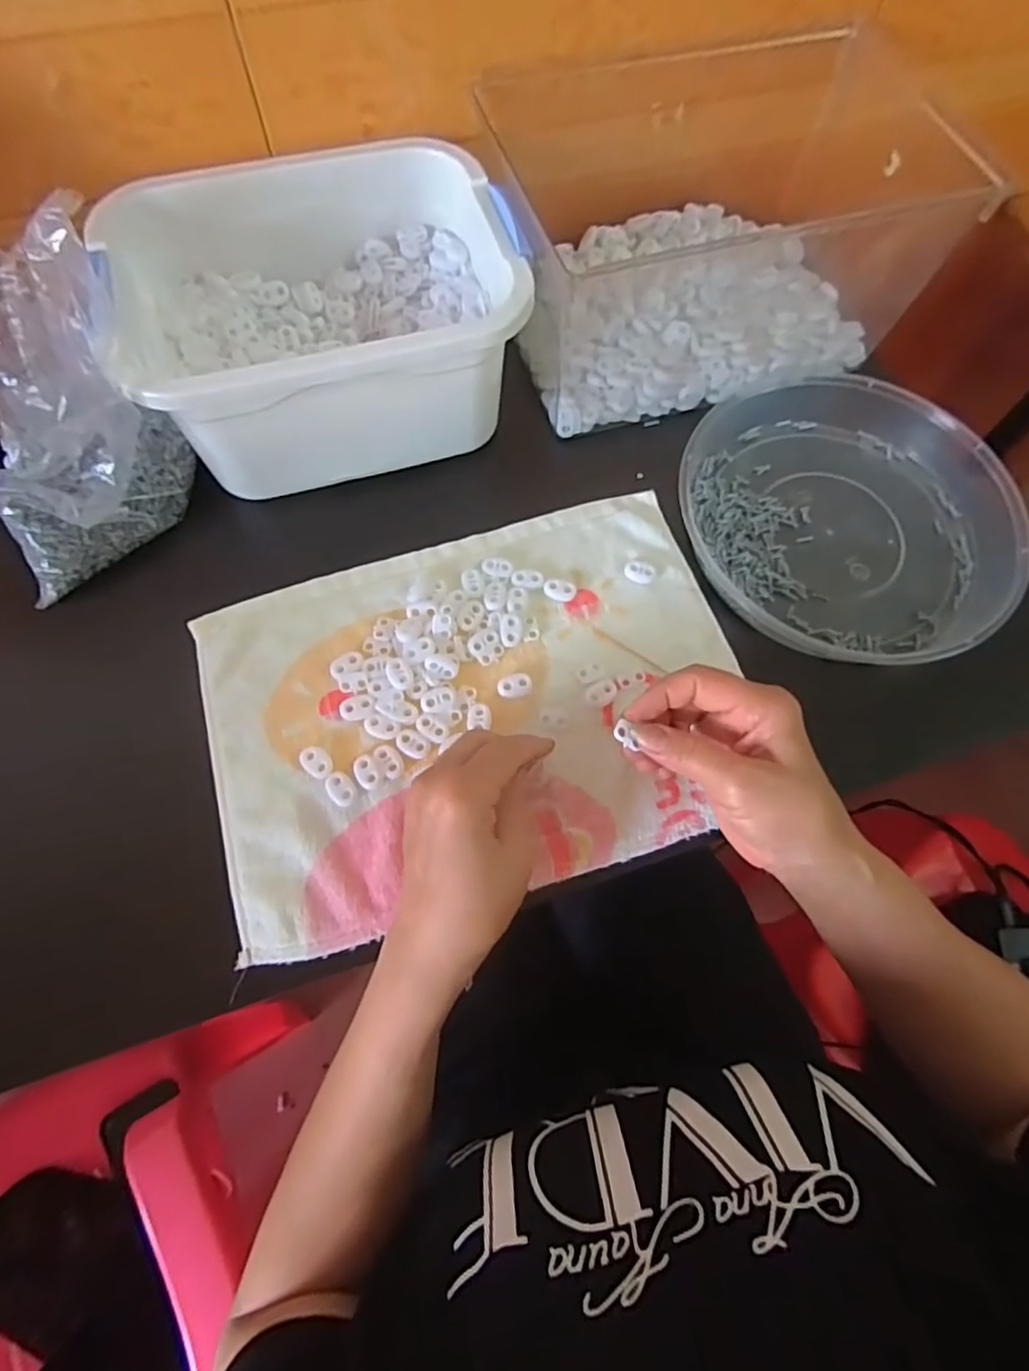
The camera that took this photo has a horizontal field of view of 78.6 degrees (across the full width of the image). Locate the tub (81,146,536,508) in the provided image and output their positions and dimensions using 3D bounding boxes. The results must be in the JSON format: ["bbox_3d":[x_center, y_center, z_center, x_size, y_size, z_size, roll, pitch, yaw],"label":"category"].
[{"bbox_3d":[-0.127,-0.254,0.434,0.239,0.099,0.196,-16,69,-7],"label":"tub"}]

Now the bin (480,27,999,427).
[{"bbox_3d":[0.153,-0.341,0.473,0.311,0.129,0.202,-17,70,-8],"label":"bin"}]

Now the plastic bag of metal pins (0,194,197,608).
[{"bbox_3d":[-0.276,-0.163,0.387,0.115,0.223,0.093,11,29,3],"label":"plastic bag of metal pins"}]

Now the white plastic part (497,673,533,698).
[{"bbox_3d":[0.000,0.000,0.400,0.022,0.005,0.015,-10,69,-5],"label":"white plastic part"}]

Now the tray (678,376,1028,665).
[{"bbox_3d":[0.236,-0.121,0.445,0.214,0.041,0.227,0,68,-1],"label":"tray"}]

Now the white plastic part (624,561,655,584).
[{"bbox_3d":[0.086,-0.078,0.433,0.021,0.004,0.015,25,70,9],"label":"white plastic part"}]

